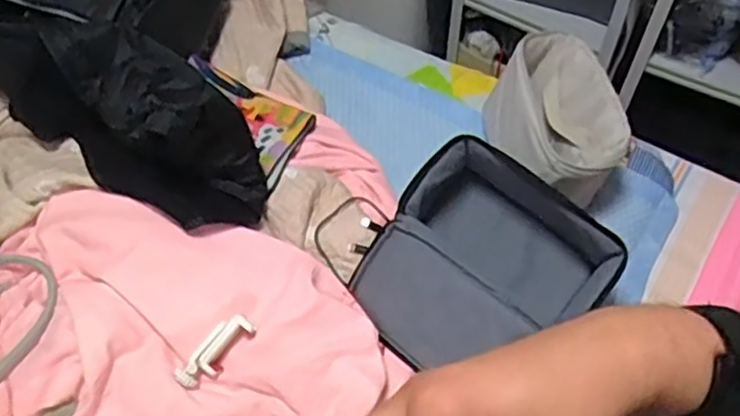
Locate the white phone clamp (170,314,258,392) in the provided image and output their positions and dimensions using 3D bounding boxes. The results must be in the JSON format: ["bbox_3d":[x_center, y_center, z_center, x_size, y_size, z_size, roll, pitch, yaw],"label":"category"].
[{"bbox_3d":[-0.180,0.167,0.838,0.034,0.023,0.104,40,81,25],"label":"white phone clamp"}]

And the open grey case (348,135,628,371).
[{"bbox_3d":[0.139,0.080,0.887,0.257,0.155,0.251,-37,62,-24],"label":"open grey case"}]

